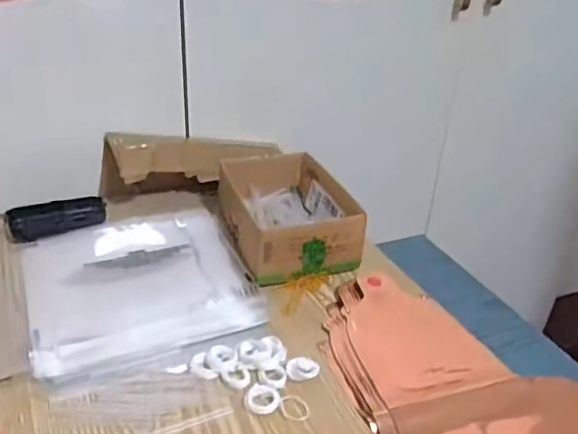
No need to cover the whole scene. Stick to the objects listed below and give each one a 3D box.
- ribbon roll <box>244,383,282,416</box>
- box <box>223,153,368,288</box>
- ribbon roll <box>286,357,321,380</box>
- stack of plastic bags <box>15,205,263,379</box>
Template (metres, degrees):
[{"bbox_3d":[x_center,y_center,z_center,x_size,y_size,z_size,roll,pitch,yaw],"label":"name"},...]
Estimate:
[{"bbox_3d":[-0.022,0.150,0.466,0.029,0.008,0.025,11,31,14],"label":"ribbon roll"},{"bbox_3d":[-0.004,-0.009,0.673,0.129,0.061,0.198,-7,32,-16],"label":"box"},{"bbox_3d":[0.012,0.134,0.497,0.029,0.009,0.023,4,31,1],"label":"ribbon roll"},{"bbox_3d":[-0.153,0.065,0.589,0.219,0.015,0.211,-12,34,-23],"label":"stack of plastic bags"}]

